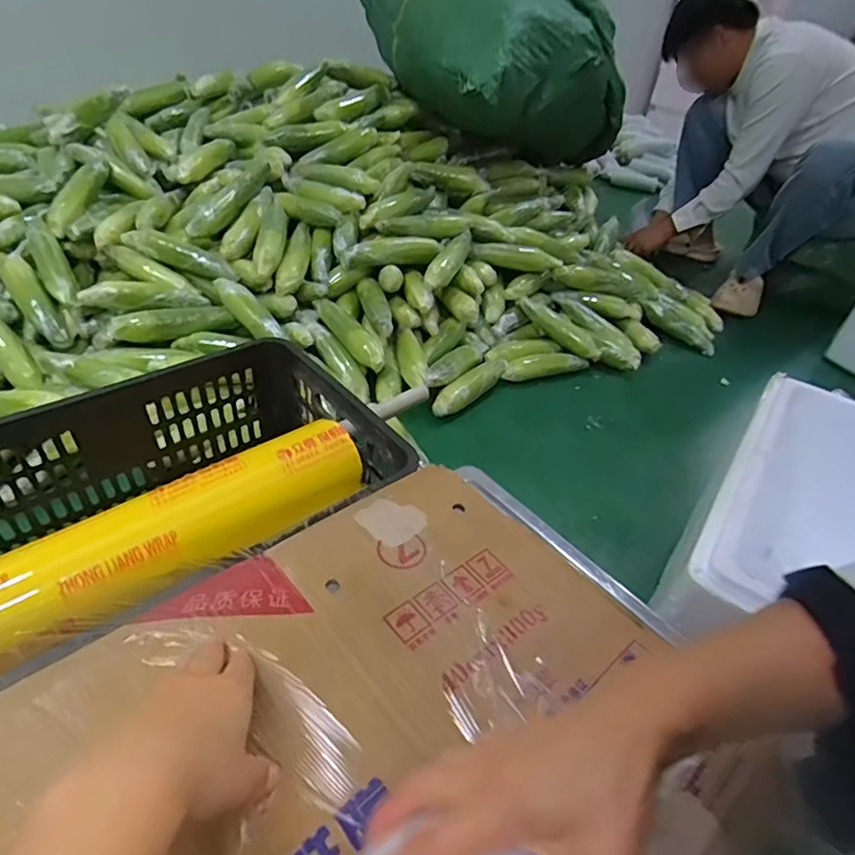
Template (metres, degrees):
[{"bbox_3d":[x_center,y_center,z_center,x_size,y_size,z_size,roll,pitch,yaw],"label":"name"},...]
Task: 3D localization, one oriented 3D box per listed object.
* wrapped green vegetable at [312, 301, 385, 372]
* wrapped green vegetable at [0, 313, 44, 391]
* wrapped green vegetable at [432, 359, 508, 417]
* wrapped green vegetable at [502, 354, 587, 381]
[{"bbox_3d":[-0.157,-0.195,1.092,0.044,0.043,0.205,-28,64,-35],"label":"wrapped green vegetable"},{"bbox_3d":[-0.779,-0.158,0.989,0.053,0.037,0.214,-35,87,-39],"label":"wrapped green vegetable"},{"bbox_3d":[0.097,-0.093,1.097,0.058,0.065,0.205,32,46,26],"label":"wrapped green vegetable"},{"bbox_3d":[0.252,-0.135,1.175,0.184,0.044,0.042,-6,42,-16],"label":"wrapped green vegetable"}]

